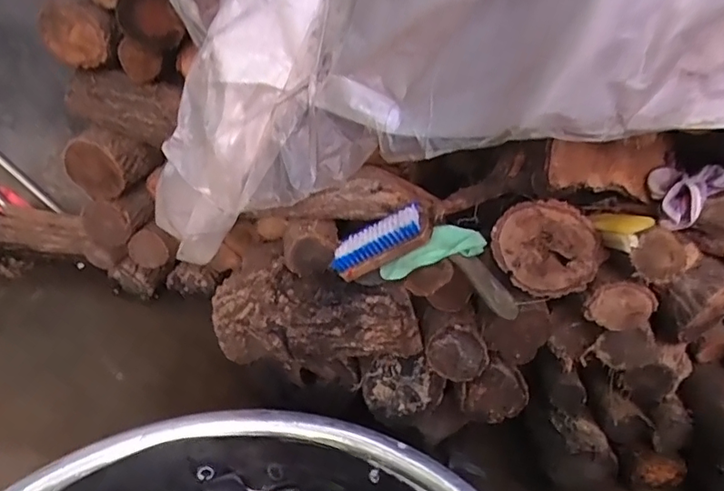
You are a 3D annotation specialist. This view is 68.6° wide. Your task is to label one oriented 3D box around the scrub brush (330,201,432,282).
[{"bbox_3d":[0.024,-0.003,0.675,0.133,0.040,0.053,-28,22,19],"label":"scrub brush"}]

